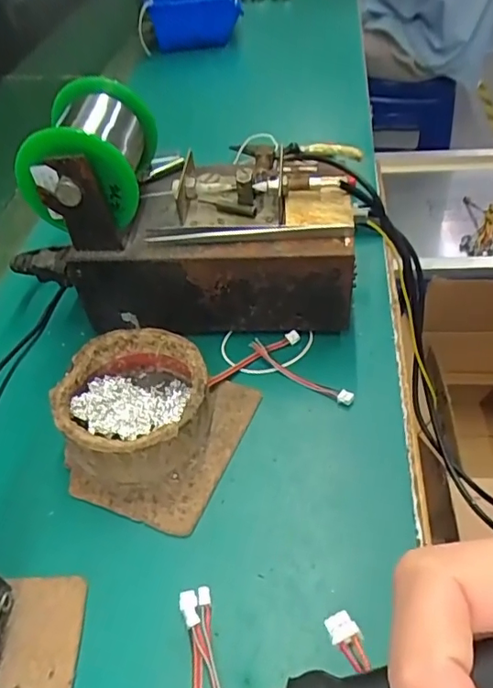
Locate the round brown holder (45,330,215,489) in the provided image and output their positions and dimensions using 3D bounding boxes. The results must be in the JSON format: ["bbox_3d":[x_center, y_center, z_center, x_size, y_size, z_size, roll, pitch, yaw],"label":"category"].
[{"bbox_3d":[-0.063,0.036,0.310,0.082,0.043,0.083,-2,46,2],"label":"round brown holder"}]

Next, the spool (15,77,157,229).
[{"bbox_3d":[-0.097,-0.119,0.335,0.069,0.057,0.093,0,47,4],"label":"spool"}]

